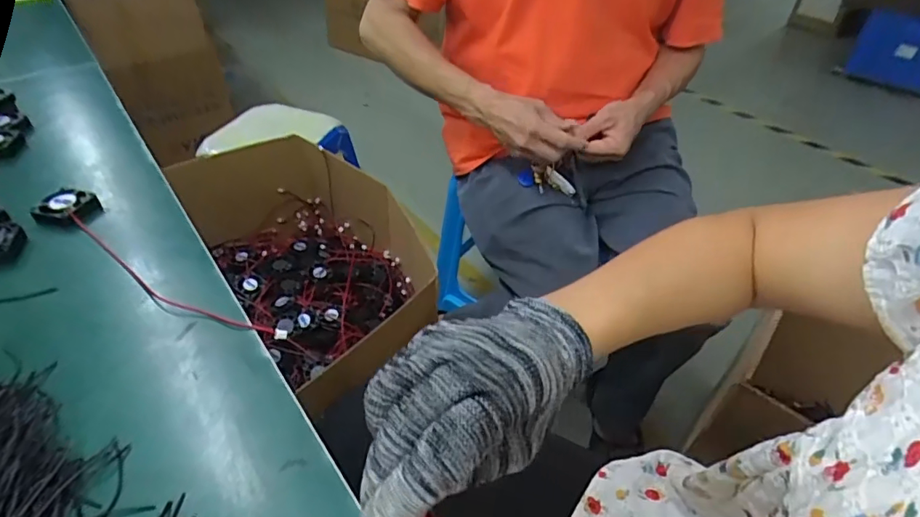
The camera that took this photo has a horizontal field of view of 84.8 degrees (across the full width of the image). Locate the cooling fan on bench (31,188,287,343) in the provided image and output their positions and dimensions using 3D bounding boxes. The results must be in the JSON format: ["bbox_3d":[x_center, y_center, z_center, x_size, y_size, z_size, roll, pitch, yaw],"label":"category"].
[{"bbox_3d":[-0.259,0.004,0.418,0.278,0.039,0.046,22,46,25],"label":"cooling fan on bench"}]

